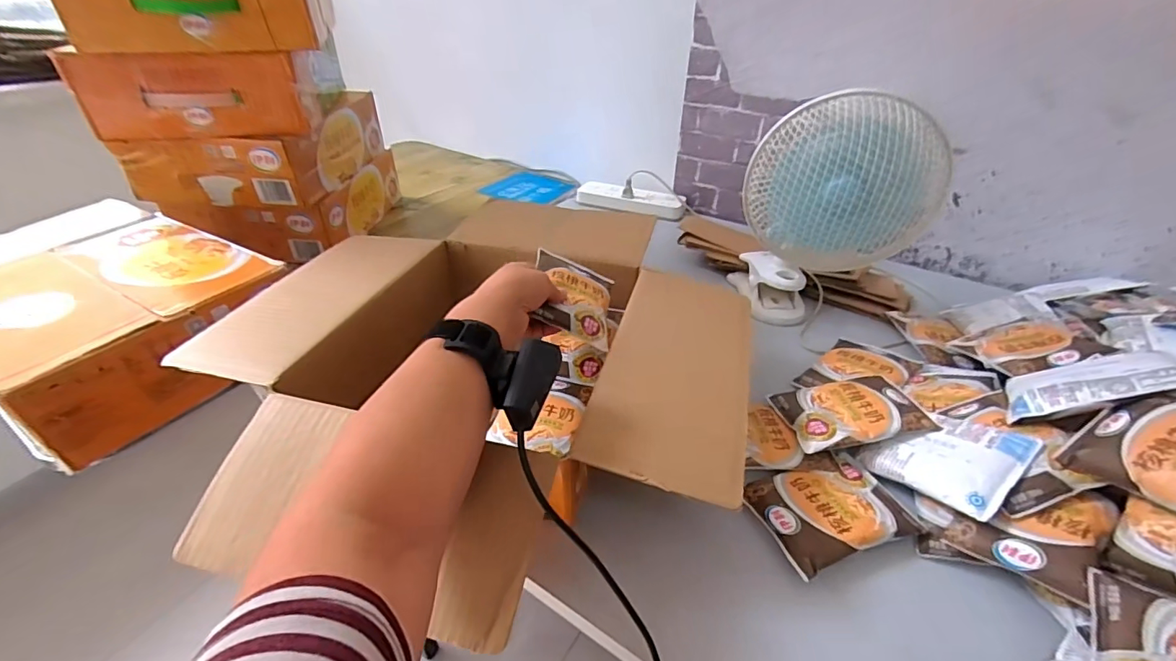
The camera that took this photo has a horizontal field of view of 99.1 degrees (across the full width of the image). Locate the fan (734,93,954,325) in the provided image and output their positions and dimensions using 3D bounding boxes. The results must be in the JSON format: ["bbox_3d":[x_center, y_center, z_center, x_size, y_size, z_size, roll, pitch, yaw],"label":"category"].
[{"bbox_3d":[0.299,-0.135,0.634,0.219,0.295,0.132,22,41,25],"label":"fan"}]

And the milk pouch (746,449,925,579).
[{"bbox_3d":[0.221,0.158,0.457,0.131,0.018,0.094,-12,39,-17],"label":"milk pouch"}]

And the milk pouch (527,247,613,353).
[{"bbox_3d":[-0.016,-0.043,0.560,0.093,0.018,0.125,22,37,-13],"label":"milk pouch"}]

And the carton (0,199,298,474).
[{"bbox_3d":[-0.608,-0.033,0.635,0.453,0.113,0.268,21,41,24],"label":"carton"}]

